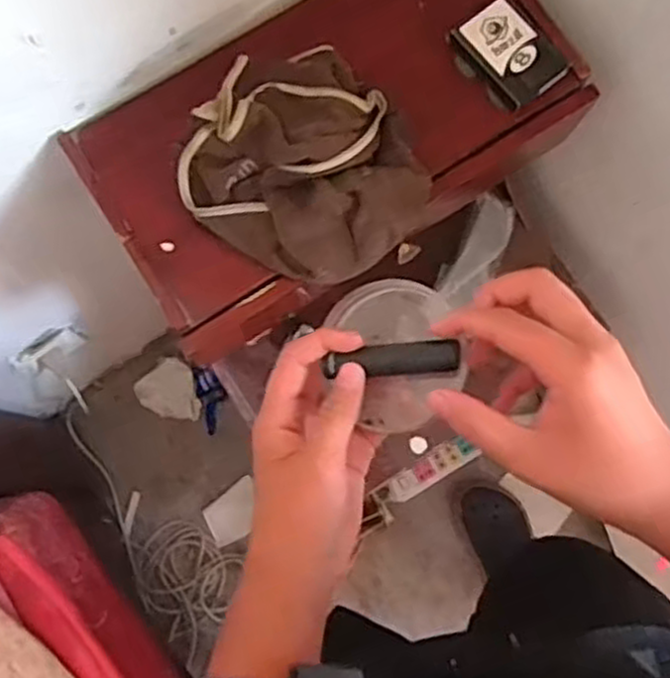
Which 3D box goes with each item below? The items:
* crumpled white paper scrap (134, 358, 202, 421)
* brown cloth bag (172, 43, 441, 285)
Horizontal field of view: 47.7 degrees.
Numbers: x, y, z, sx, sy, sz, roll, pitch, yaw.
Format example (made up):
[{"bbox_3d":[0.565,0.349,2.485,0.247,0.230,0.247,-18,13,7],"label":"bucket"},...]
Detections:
[{"bbox_3d":[-0.275,0.095,1.286,0.094,0.027,0.106,-37,82,-7],"label":"crumpled white paper scrap"},{"bbox_3d":[-0.025,-0.146,0.603,0.198,0.060,0.176,42,82,7],"label":"brown cloth bag"}]

